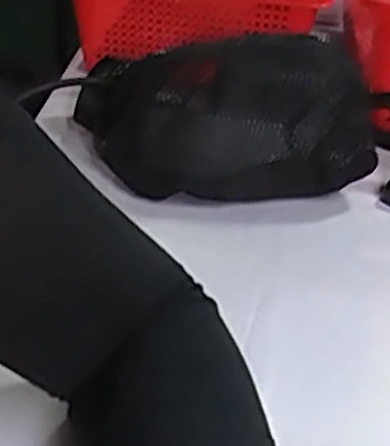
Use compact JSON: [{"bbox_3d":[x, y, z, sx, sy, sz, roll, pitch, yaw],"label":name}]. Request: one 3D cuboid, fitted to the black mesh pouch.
[{"bbox_3d":[0.021,-0.071,0.525,0.192,0.100,0.072,1,31,-10],"label":"black mesh pouch"}]

